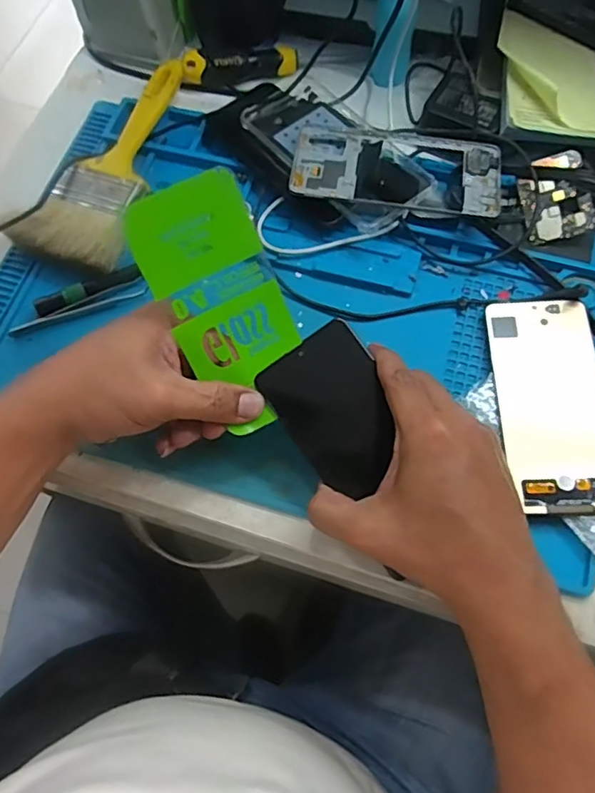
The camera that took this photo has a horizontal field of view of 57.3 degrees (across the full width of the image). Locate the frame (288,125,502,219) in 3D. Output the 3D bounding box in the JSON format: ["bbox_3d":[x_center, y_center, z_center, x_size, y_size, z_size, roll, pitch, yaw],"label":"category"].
[{"bbox_3d":[0.080,-0.183,0.437,0.163,0.011,0.081,8,66,2],"label":"frame"}]

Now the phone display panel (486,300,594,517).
[{"bbox_3d":[0.177,0.002,0.379,0.073,0.004,0.157,-3,67,5],"label":"phone display panel"}]

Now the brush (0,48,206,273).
[{"bbox_3d":[-0.147,-0.208,0.459,0.082,0.027,0.230,17,70,8],"label":"brush"}]

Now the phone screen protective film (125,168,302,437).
[{"bbox_3d":[-0.041,-0.052,0.327,0.070,0.145,0.017,-28,28,-11],"label":"phone screen protective film"}]

